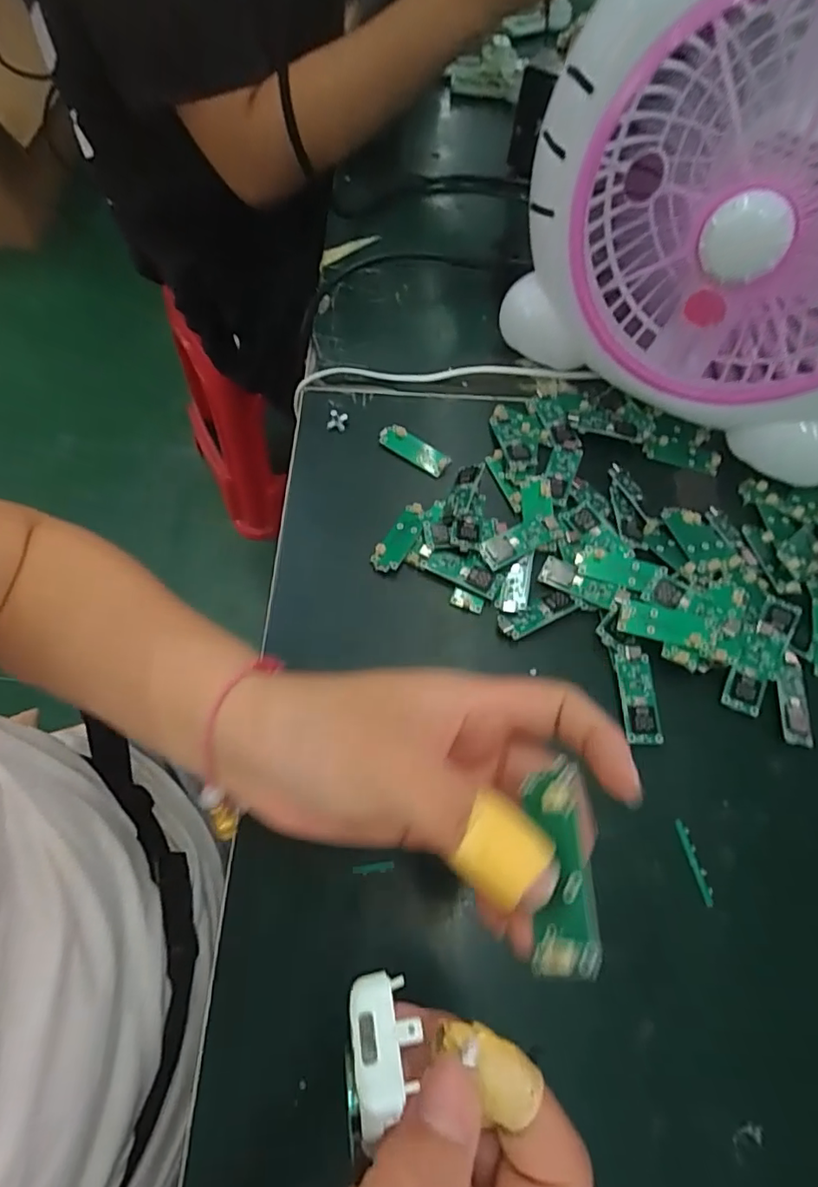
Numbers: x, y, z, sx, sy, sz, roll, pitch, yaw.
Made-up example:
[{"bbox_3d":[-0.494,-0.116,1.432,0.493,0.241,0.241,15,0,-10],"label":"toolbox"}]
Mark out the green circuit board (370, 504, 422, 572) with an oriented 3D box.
[{"bbox_3d":[-0.006,-0.034,0.332,0.019,0.006,0.048,20,66,22],"label":"green circuit board"}]

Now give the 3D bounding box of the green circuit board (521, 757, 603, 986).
[{"bbox_3d":[0.039,0.070,0.143,0.015,0.005,0.051,3,59,0],"label":"green circuit board"}]

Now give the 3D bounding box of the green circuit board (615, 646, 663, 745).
[{"bbox_3d":[0.123,0.054,0.291,0.019,0.007,0.050,1,64,-3],"label":"green circuit board"}]

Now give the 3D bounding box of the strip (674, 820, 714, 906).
[{"bbox_3d":[0.138,0.128,0.259,0.006,0.004,0.037,-10,65,-6],"label":"strip"}]

